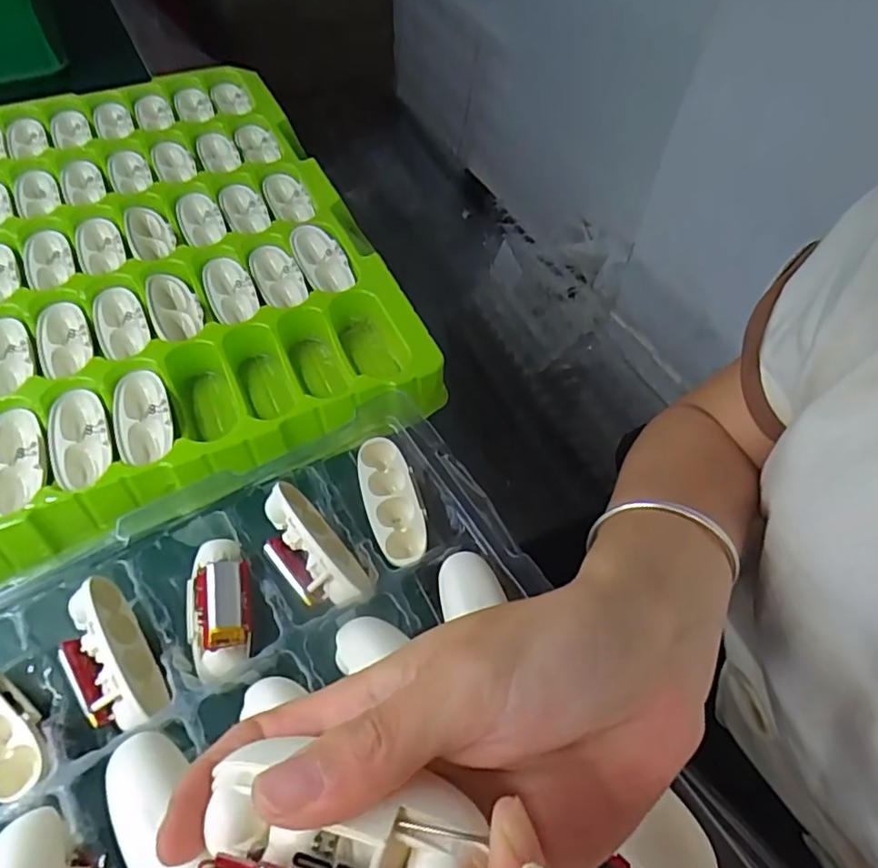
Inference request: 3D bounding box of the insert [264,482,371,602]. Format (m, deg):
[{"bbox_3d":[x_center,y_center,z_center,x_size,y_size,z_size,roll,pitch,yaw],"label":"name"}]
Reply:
[{"bbox_3d":[-0.057,0.049,0.260,0.028,0.017,0.063,-33,63,-22],"label":"insert"}]

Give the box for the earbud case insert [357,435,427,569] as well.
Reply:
[{"bbox_3d":[-0.022,0.032,0.278,0.026,0.013,0.064,-12,56,-9],"label":"earbud case insert"}]

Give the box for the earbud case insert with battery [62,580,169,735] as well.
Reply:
[{"bbox_3d":[-0.132,0.088,0.236,0.027,0.020,0.060,-30,61,-20],"label":"earbud case insert with battery"}]

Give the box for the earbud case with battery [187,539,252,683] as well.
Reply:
[{"bbox_3d":[-0.093,0.071,0.247,0.026,0.015,0.063,-10,56,-8],"label":"earbud case with battery"}]

